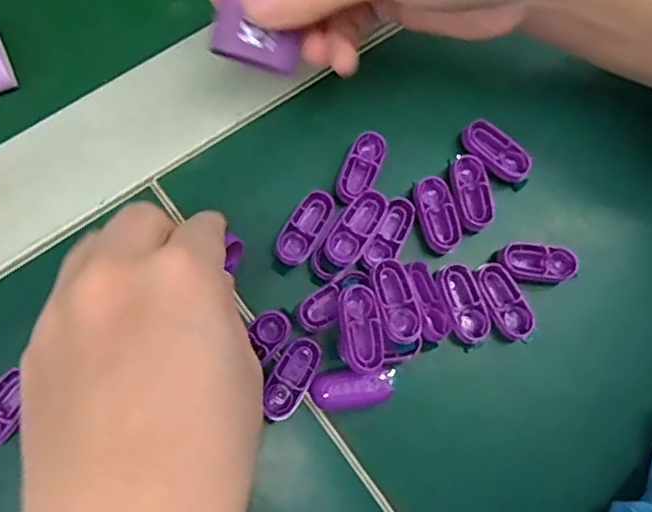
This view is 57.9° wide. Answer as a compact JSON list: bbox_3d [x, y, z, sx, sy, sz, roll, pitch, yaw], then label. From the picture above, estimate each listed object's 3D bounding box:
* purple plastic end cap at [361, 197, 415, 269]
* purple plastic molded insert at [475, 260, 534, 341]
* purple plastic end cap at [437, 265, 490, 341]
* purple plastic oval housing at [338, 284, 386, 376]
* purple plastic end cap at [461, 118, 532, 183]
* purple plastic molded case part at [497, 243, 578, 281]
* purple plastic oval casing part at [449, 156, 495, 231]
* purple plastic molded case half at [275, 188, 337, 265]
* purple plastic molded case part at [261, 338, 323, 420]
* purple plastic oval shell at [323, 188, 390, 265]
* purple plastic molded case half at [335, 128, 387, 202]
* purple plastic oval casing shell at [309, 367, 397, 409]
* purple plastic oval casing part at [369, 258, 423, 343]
[{"bbox_3d":[0.028,-0.009,0.254,0.013,0.008,0.033,28,75,3],"label":"purple plastic end cap"},{"bbox_3d":[0.076,0.018,0.248,0.016,0.004,0.033,-24,79,-10],"label":"purple plastic molded insert"},{"bbox_3d":[0.059,0.019,0.250,0.015,0.004,0.032,-18,78,-9],"label":"purple plastic end cap"},{"bbox_3d":[0.014,0.029,0.234,0.017,0.011,0.033,-6,76,-6],"label":"purple plastic oval housing"},{"bbox_3d":[0.078,-0.048,0.268,0.034,0.010,0.014,38,76,5],"label":"purple plastic end cap"},{"bbox_3d":[0.092,0.002,0.255,0.035,0.005,0.015,7,75,-3],"label":"purple plastic molded case part"},{"bbox_3d":[0.064,-0.028,0.263,0.017,0.009,0.033,-9,76,-7],"label":"purple plastic oval casing part"},{"bbox_3d":[-0.009,-0.012,0.250,0.017,0.005,0.034,30,75,3],"label":"purple plastic molded case half"},{"bbox_3d":[-0.014,0.049,0.236,0.015,0.005,0.033,30,75,3],"label":"purple plastic molded case part"},{"bbox_3d":[0.012,-0.011,0.244,0.016,0.013,0.032,33,75,4],"label":"purple plastic oval shell"},{"bbox_3d":[0.016,-0.039,0.262,0.016,0.010,0.034,24,75,2],"label":"purple plastic molded case half"},{"bbox_3d":[0.011,0.053,0.236,0.034,0.005,0.014,-3,76,-6],"label":"purple plastic oval casing shell"},{"bbox_3d":[0.028,0.018,0.238,0.016,0.009,0.033,-13,77,-8],"label":"purple plastic oval casing part"}]

